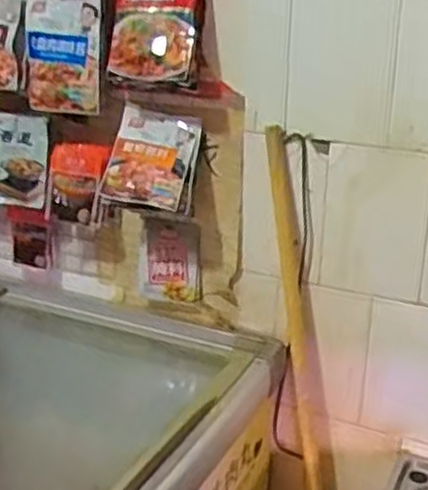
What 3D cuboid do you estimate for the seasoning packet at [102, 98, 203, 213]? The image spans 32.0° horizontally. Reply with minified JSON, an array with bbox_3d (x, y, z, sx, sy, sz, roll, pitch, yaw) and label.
[{"bbox_3d":[-0.127,-0.179,1.517,0.165,0.213,0.035,11,-19,14],"label":"seasoning packet"}]

